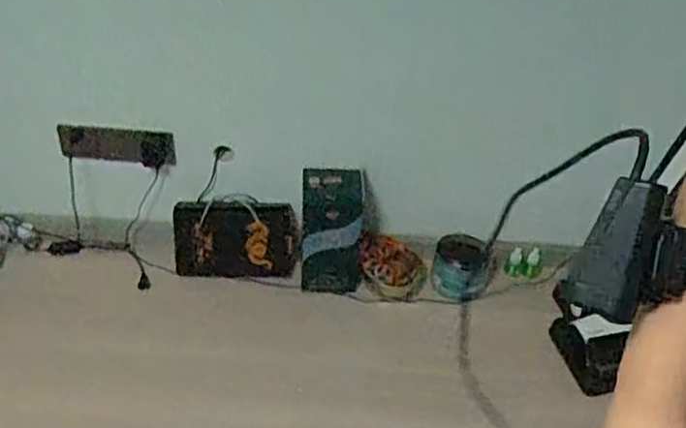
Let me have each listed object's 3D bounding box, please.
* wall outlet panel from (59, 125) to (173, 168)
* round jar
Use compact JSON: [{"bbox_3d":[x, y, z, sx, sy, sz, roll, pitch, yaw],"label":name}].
[{"bbox_3d":[-0.515,-0.157,1.644,0.257,0.085,0.025,4,42,0],"label":"wall outlet panel"},{"bbox_3d":[0.289,0.133,1.743,0.144,0.132,0.116,11,42,7],"label":"round jar"}]

